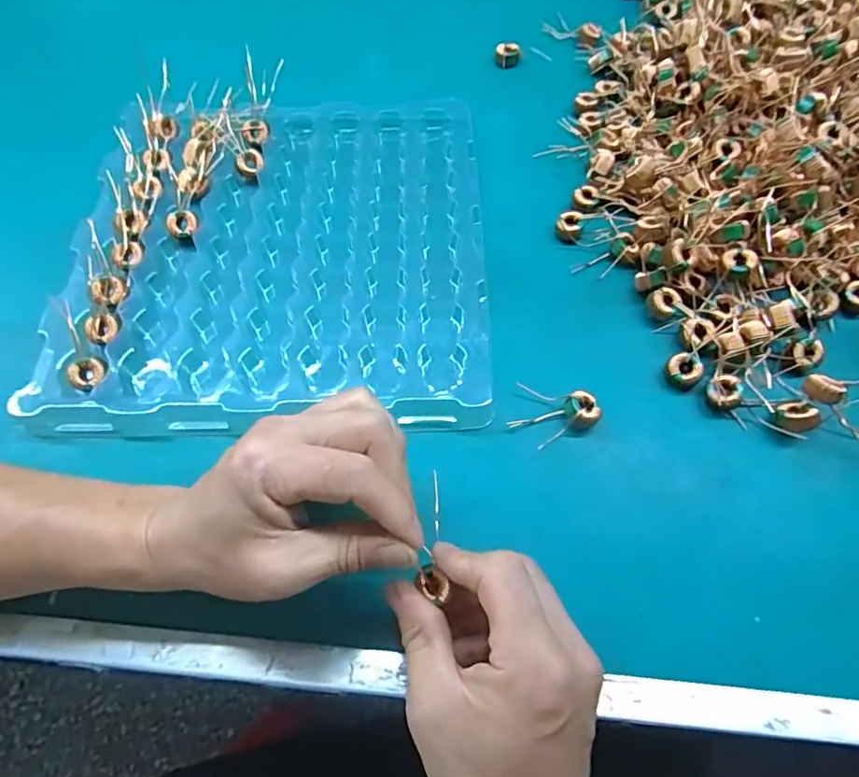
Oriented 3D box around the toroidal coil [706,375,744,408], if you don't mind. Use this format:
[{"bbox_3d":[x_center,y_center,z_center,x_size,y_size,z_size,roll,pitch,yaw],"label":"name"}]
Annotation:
[{"bbox_3d":[0.184,0.002,0.331,0.017,0.015,0.018,0,65,-1],"label":"toroidal coil"}]

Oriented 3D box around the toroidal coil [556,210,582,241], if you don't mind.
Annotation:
[{"bbox_3d":[0.105,-0.123,0.398,0.017,0.012,0.019,17,66,7],"label":"toroidal coil"}]

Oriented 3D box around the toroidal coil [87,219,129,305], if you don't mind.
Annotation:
[{"bbox_3d":[-0.225,-0.086,0.364,0.020,0.016,0.061,-18,87,-9],"label":"toroidal coil"}]

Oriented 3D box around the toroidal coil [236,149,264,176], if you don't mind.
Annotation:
[{"bbox_3d":[-0.142,-0.179,0.424,0.019,0.011,0.021,35,77,-13],"label":"toroidal coil"}]

